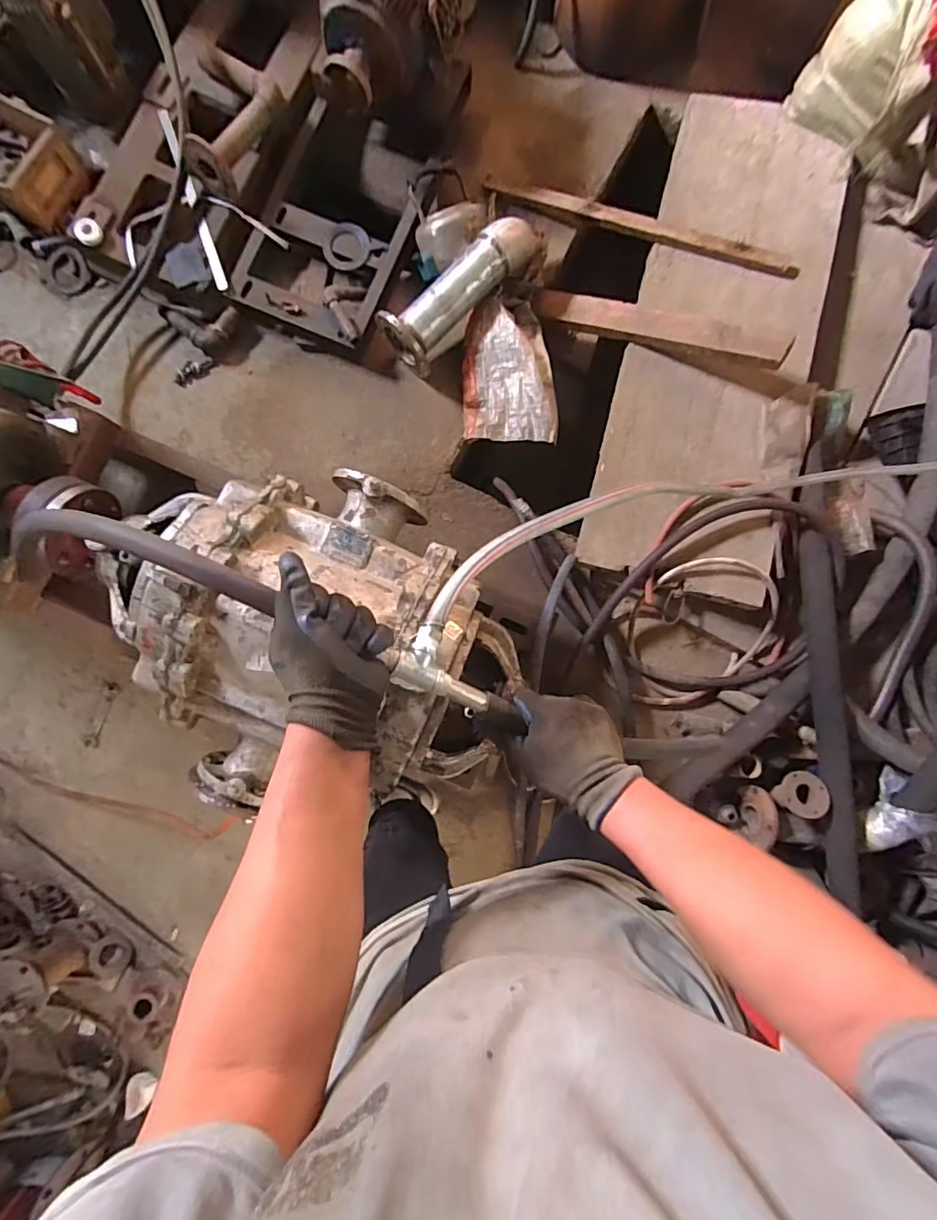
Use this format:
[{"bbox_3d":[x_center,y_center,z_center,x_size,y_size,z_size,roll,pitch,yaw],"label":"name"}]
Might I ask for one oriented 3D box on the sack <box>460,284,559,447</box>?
[{"bbox_3d":[0.110,-0.675,1.429,0.254,0.090,0.455,-2,86,-2],"label":"sack"}]

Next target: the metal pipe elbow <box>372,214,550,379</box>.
[{"bbox_3d":[-0.001,-0.863,1.412,0.495,0.172,0.170,-42,88,-4],"label":"metal pipe elbow"}]

